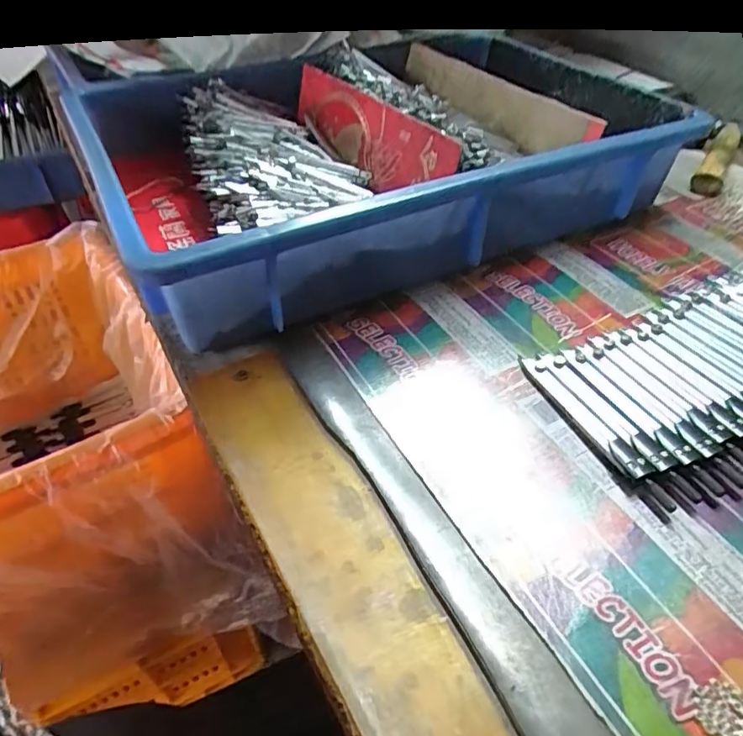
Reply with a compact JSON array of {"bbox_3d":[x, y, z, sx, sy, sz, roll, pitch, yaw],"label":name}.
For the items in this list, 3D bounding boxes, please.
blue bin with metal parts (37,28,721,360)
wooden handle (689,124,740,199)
[{"bbox_3d":[0.001,-0.179,0.449,0.416,0.084,0.297,-22,48,-19],"label":"blue bin with metal parts"},{"bbox_3d":[0.323,-0.197,0.508,0.025,0.021,0.127,22,49,22],"label":"wooden handle"}]

